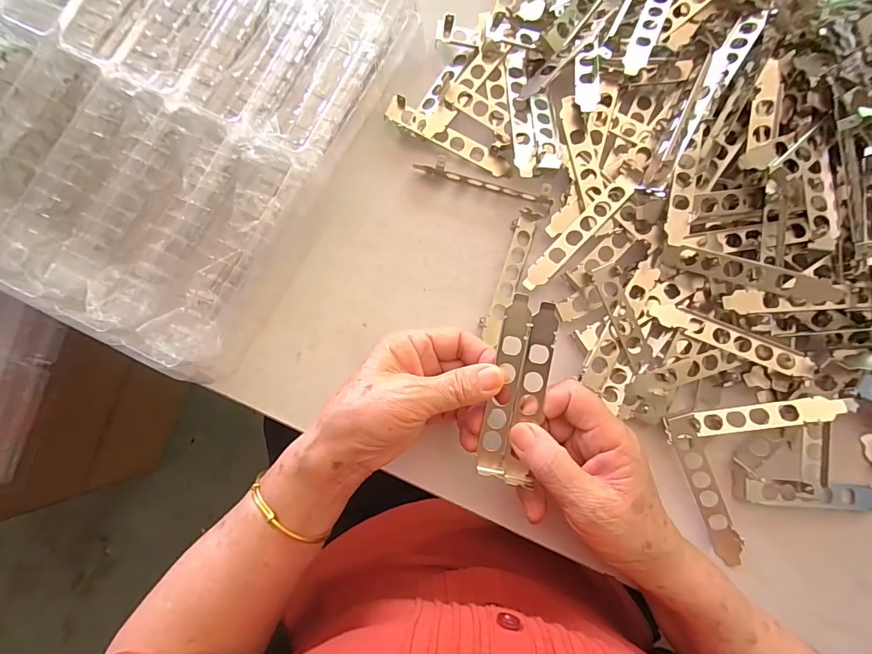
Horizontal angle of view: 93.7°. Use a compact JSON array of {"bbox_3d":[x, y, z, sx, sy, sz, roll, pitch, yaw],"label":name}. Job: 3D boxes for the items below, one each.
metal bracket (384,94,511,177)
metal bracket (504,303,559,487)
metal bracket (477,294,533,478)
[{"bbox_3d":[0.011,-0.161,0.346,0.116,0.015,0.022,25,84,3],"label":"metal bracket"},{"bbox_3d":[0.065,0.044,0.275,0.019,0.014,0.120,10,93,2],"label":"metal bracket"},{"bbox_3d":[0.047,0.039,0.275,0.020,0.010,0.120,10,91,2],"label":"metal bracket"}]

